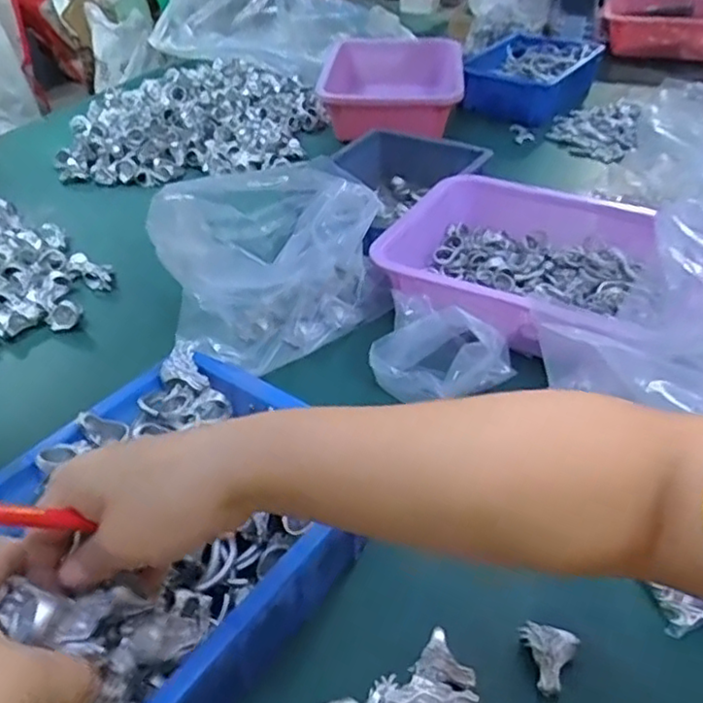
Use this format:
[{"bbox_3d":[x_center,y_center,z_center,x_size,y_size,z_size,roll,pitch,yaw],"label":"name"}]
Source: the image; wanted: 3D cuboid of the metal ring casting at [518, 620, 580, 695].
[{"bbox_3d":[0.118,0.187,0.402,0.033,0.020,0.034,17,44,22],"label":"metal ring casting"}]

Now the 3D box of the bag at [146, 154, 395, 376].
[{"bbox_3d":[-0.081,-0.091,0.656,0.190,0.123,0.209,26,48,30],"label":"bag"}]

